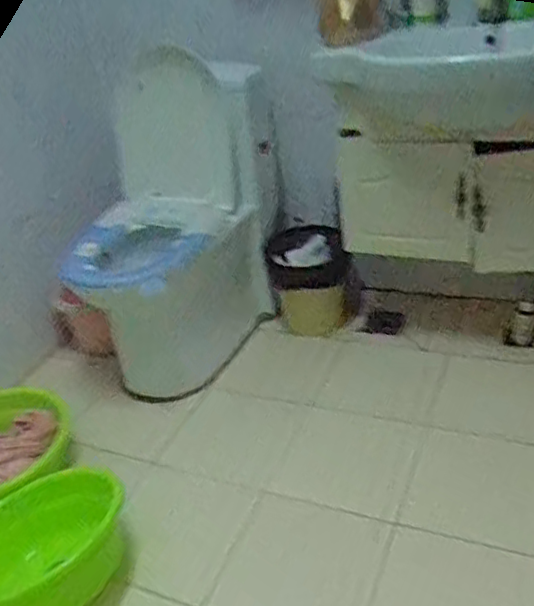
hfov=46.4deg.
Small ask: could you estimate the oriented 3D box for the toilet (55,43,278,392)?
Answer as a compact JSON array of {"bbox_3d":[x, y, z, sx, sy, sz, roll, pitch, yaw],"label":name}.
[{"bbox_3d":[-0.288,-0.210,1.743,0.445,0.745,0.646,7,35,25],"label":"toilet"}]

